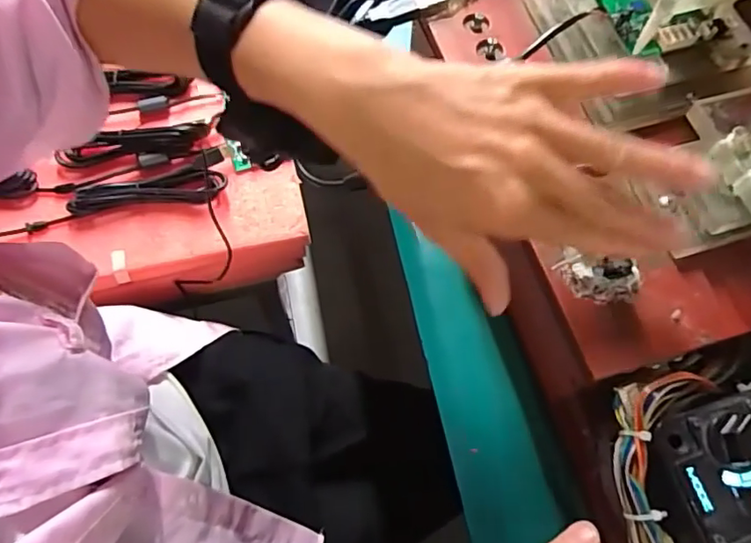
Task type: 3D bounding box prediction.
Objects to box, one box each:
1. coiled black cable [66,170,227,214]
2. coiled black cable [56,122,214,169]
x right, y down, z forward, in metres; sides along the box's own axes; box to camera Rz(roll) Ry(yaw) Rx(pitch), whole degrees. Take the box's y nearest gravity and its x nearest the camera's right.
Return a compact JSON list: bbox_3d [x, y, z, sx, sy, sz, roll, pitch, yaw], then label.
[{"bbox_3d":[-0.222,-0.079,0.547,0.147,0.017,0.034,-7,66,-4],"label":"coiled black cable"},{"bbox_3d":[-0.242,-0.131,0.565,0.147,0.026,0.031,-6,66,-3],"label":"coiled black cable"}]

